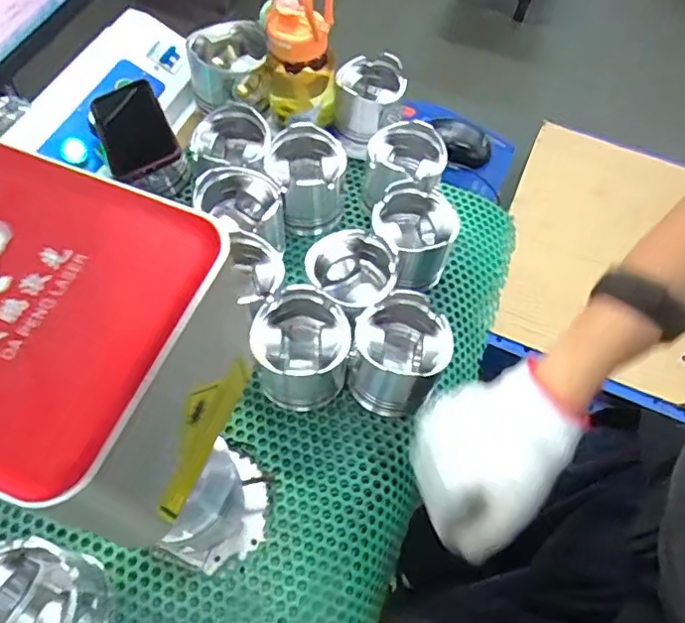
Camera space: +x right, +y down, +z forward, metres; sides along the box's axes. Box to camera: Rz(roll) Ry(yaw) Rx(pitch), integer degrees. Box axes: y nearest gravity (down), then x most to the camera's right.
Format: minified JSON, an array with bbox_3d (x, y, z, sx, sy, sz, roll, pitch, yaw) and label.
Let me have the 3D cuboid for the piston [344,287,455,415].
[{"bbox_3d":[0.055,0.041,0.565,0.084,0.084,0.095,18,61,7],"label":"piston"}]

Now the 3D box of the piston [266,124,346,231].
[{"bbox_3d":[-0.042,-0.154,0.685,0.090,0.094,0.089,-12,62,-10],"label":"piston"}]

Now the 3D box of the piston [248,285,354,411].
[{"bbox_3d":[-0.039,0.041,0.561,0.091,0.086,0.096,15,61,6],"label":"piston"}]

